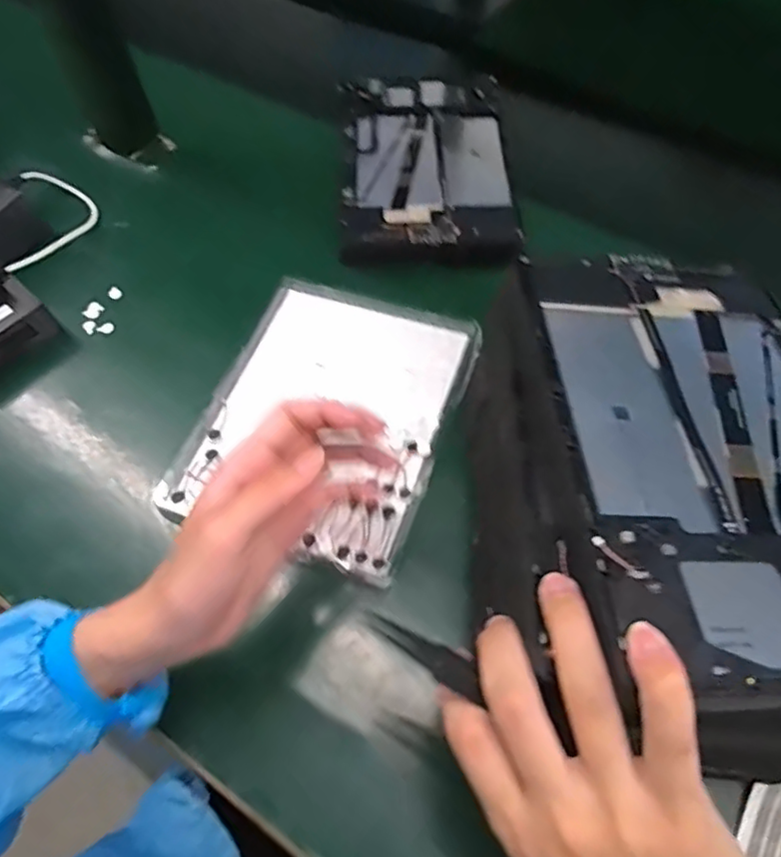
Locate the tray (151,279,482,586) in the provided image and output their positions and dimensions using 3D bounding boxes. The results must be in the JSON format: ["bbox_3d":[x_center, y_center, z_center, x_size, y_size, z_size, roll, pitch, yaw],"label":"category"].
[{"bbox_3d":[-0.043,-0.016,0.443,0.168,0.011,0.216,16,61,13],"label":"tray"}]

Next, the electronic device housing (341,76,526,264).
[{"bbox_3d":[0.032,-0.237,0.556,0.145,0.028,0.251,-2,59,2],"label":"electronic device housing"}]

